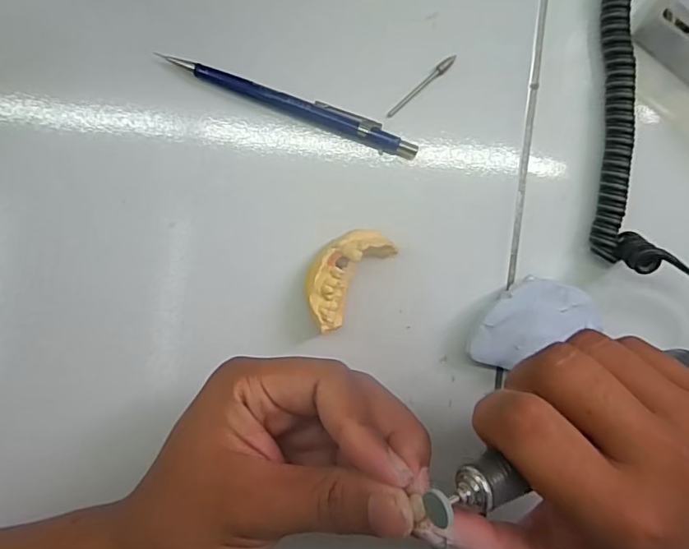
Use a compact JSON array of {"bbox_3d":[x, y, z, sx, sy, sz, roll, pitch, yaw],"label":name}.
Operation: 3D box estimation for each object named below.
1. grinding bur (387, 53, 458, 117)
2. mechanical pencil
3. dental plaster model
[{"bbox_3d":[0.040,-0.099,0.265,0.046,0.004,0.005,-40,92,2],"label":"grinding bur"},{"bbox_3d":[-0.027,-0.089,0.262,0.136,0.009,0.013,21,93,-1],"label":"mechanical pencil"},{"bbox_3d":[-0.001,-0.001,0.261,0.031,0.024,0.055,38,92,-2],"label":"dental plaster model"}]

